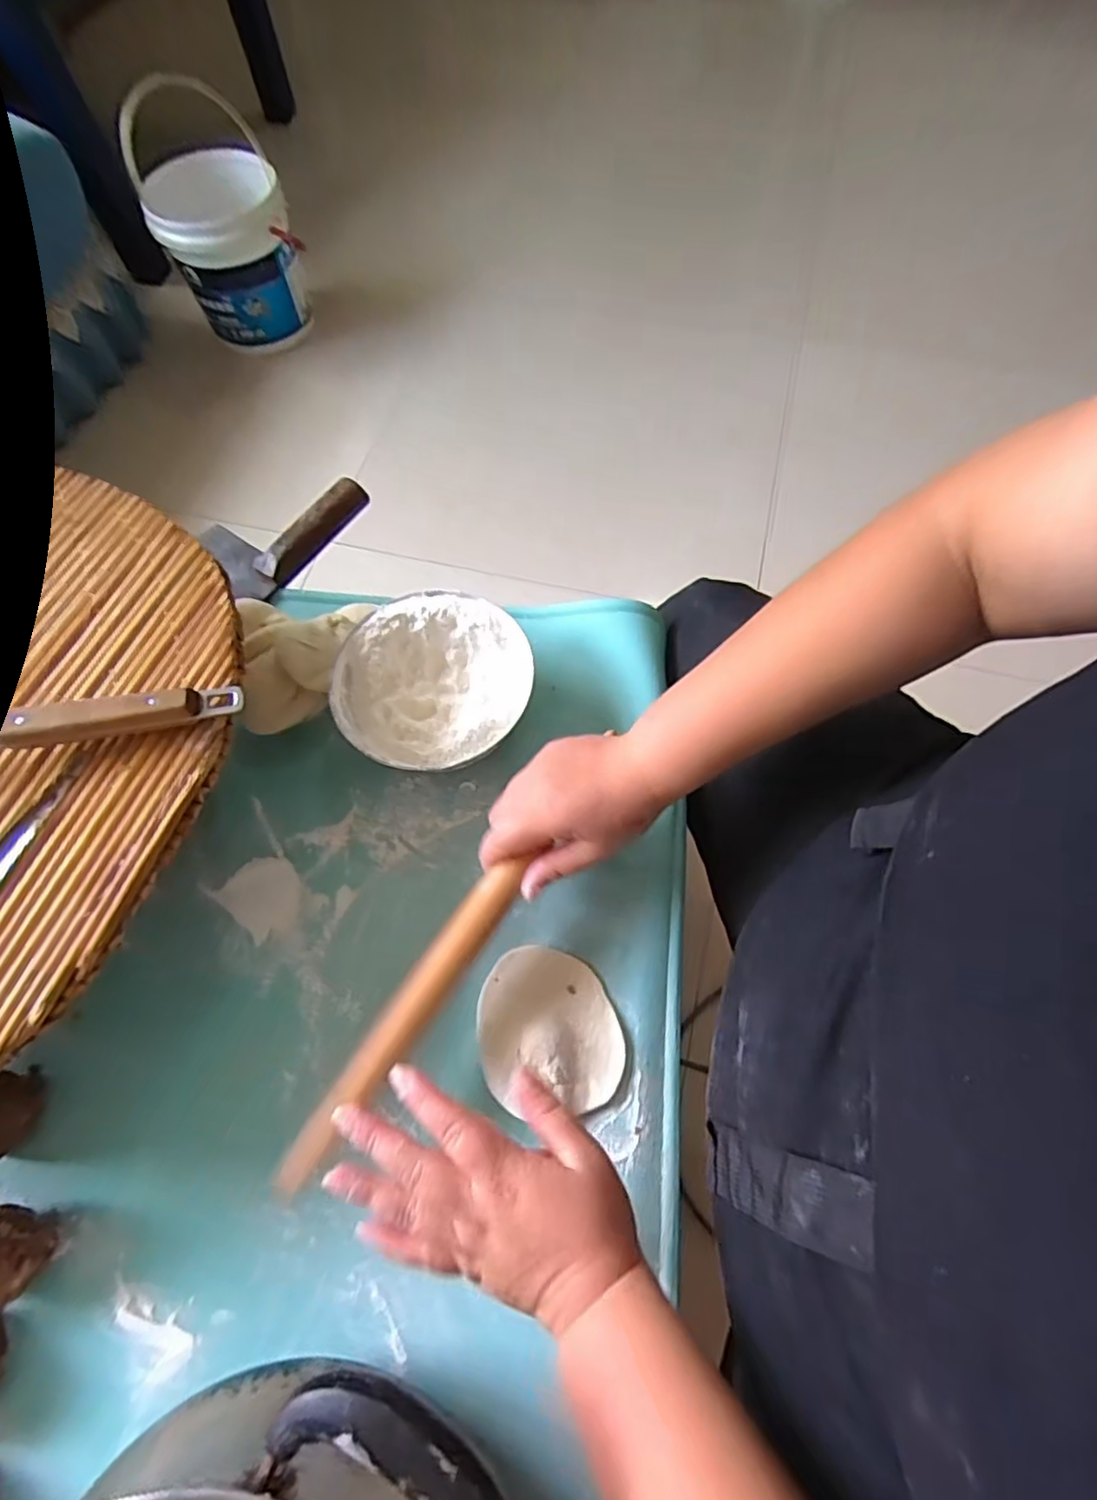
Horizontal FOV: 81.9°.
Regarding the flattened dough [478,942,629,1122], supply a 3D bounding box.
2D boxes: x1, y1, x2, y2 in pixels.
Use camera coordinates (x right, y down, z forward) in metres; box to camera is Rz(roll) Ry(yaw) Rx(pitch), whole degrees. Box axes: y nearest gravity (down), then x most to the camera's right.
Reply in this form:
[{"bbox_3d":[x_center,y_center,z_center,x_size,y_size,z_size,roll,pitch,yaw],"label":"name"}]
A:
[{"bbox_3d":[-0.001,0.178,0.404,0.087,0.017,0.100,-17,68,-6],"label":"flattened dough"}]

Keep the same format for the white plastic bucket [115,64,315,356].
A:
[{"bbox_3d":[-0.657,-1.055,1.301,0.258,0.360,0.239,-20,68,-8],"label":"white plastic bucket"}]

